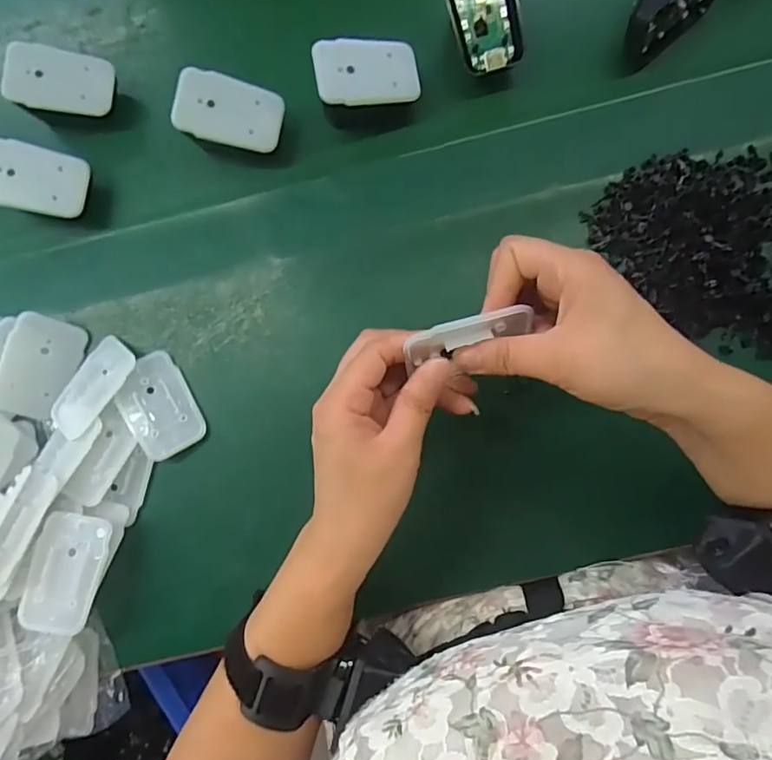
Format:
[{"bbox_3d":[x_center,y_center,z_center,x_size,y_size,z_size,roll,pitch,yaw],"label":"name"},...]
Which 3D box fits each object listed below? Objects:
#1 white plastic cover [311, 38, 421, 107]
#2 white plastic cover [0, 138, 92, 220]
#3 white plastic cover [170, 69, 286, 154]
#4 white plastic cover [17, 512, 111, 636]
[{"bbox_3d":[-0.012,-0.206,0.359,0.069,0.004,0.045,-12,89,-15],"label":"white plastic cover"},{"bbox_3d":[-0.244,-0.139,0.372,0.066,0.006,0.044,10,90,-21],"label":"white plastic cover"},{"bbox_3d":[-0.106,-0.181,0.364,0.069,0.006,0.042,11,93,-15],"label":"white plastic cover"},{"bbox_3d":[-0.200,0.119,0.331,0.041,0.007,0.067,10,84,6],"label":"white plastic cover"}]

